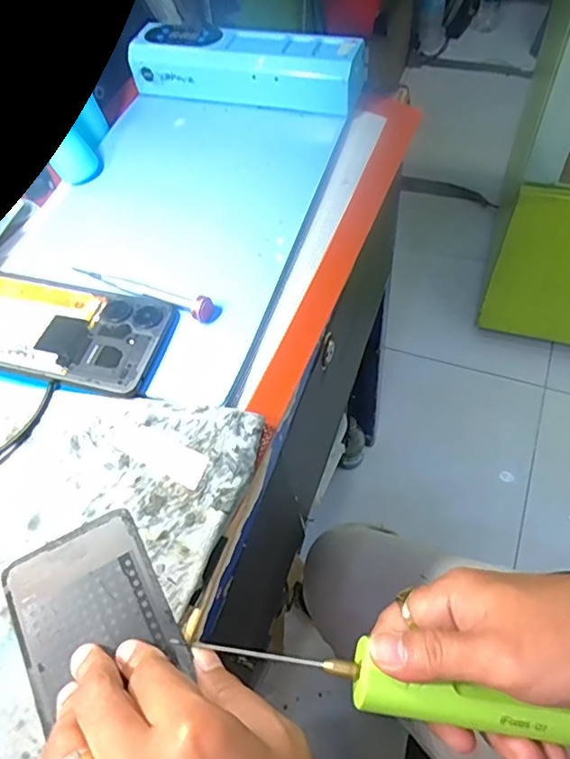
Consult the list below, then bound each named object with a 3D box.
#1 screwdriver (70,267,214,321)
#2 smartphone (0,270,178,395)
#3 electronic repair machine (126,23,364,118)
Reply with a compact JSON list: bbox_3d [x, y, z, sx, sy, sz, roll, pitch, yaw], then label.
[{"bbox_3d":[-0.104,-0.069,0.379,0.117,0.010,0.014,23,66,16],"label":"screwdriver"},{"bbox_3d":[-0.164,-0.036,0.369,0.164,0.009,0.074,12,62,14],"label":"smartphone"},{"bbox_3d":[-0.030,-0.276,0.474,0.204,0.049,0.052,12,63,13],"label":"electronic repair machine"}]

